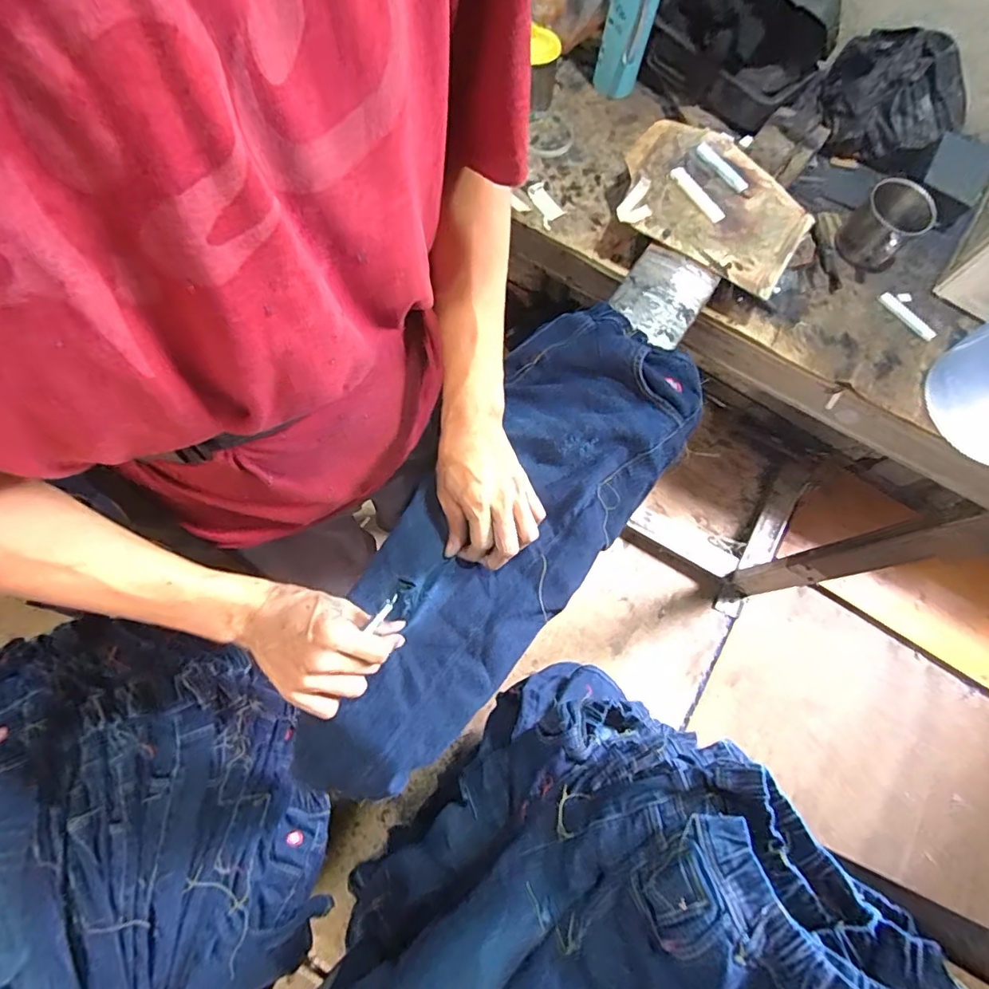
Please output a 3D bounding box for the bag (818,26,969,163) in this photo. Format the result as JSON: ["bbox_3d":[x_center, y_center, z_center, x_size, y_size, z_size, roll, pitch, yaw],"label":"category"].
[{"bbox_3d":[0.555,-0.555,0.719,0.189,0.106,0.137,34,73,8],"label":"bag"}]

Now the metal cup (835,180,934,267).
[{"bbox_3d":[0.507,-0.349,0.683,0.082,0.080,0.081,1,71,-3],"label":"metal cup"}]

